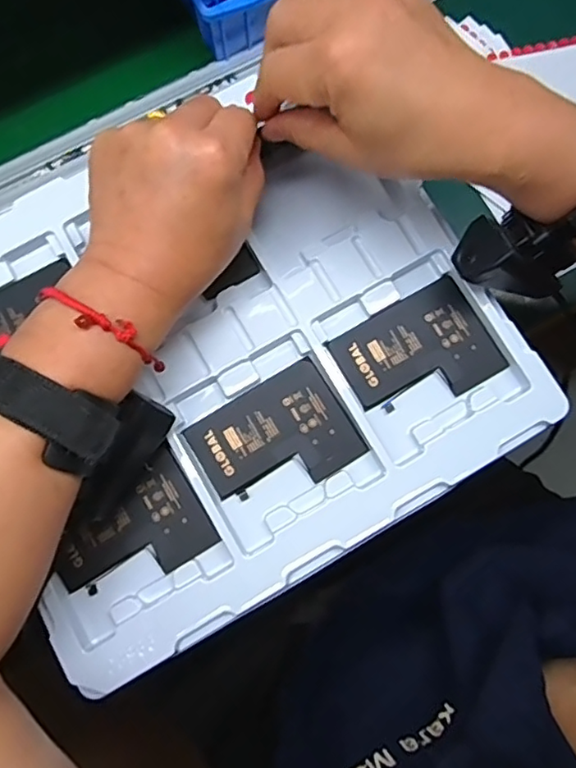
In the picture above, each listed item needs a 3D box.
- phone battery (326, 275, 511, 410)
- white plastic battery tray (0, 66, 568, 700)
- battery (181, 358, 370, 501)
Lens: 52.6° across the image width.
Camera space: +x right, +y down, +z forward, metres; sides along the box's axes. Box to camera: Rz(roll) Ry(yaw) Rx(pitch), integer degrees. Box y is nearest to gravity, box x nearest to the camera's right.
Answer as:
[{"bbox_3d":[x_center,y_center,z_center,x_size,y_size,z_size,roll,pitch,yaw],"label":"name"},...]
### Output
[{"bbox_3d":[0.079,-0.018,0.357,0.089,0.005,0.067,-31,81,-4],"label":"phone battery"},{"bbox_3d":[-0.040,-0.023,0.351,0.310,0.022,0.278,-31,81,-4],"label":"white plastic battery tray"},{"bbox_3d":[-0.008,0.033,0.346,0.088,0.005,0.066,-31,81,-4],"label":"battery"}]

